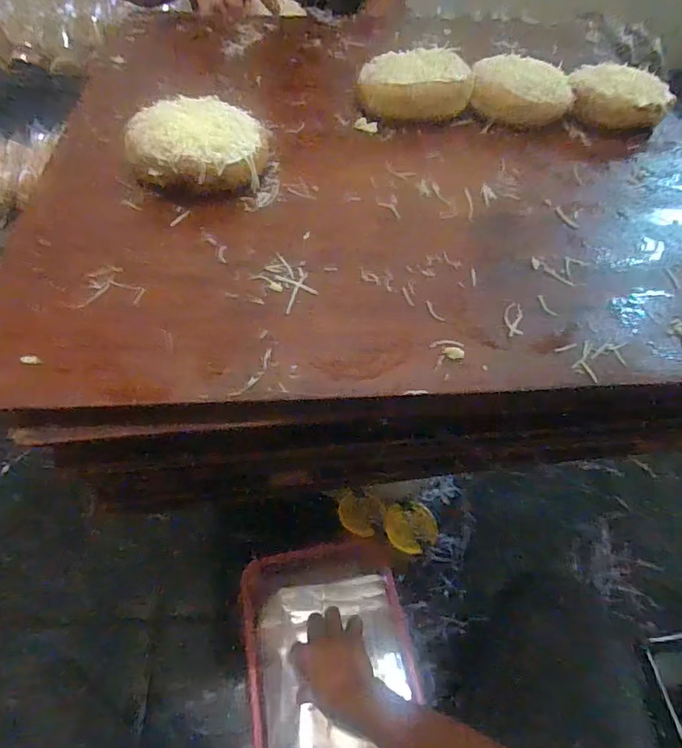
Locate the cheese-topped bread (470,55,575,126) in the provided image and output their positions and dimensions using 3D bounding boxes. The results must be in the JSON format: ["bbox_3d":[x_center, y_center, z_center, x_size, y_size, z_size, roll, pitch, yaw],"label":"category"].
[{"bbox_3d":[0.168,-0.263,0.460,0.089,0.032,0.064,25,55,13],"label":"cheese-topped bread"}]

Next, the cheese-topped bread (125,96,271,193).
[{"bbox_3d":[-0.104,-0.170,0.365,0.095,0.035,0.096,6,53,0],"label":"cheese-topped bread"}]

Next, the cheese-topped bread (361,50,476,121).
[{"bbox_3d":[0.068,-0.262,0.450,0.102,0.035,0.065,-9,54,-11],"label":"cheese-topped bread"}]

